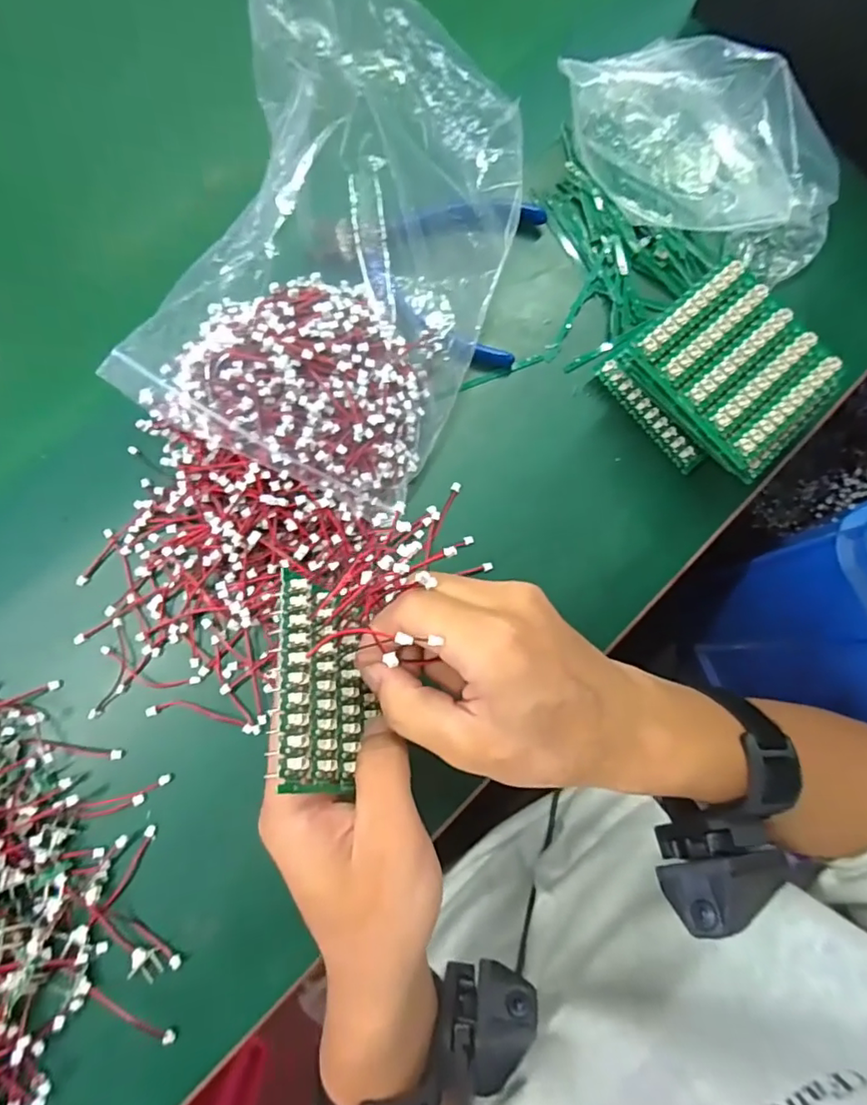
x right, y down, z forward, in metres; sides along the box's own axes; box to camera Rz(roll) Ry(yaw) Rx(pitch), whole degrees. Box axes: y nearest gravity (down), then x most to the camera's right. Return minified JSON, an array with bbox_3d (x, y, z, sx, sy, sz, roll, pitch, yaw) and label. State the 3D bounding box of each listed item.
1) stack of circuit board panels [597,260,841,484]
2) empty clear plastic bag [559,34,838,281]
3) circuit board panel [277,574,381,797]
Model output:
[{"bbox_3d":[0.160,-0.096,0.317,0.083,0.049,0.103,-39,84,-8],"label":"stack of circuit board panels"},{"bbox_3d":[0.159,-0.235,0.332,0.175,0.065,0.076,33,80,4],"label":"empty clear plastic bag"},{"bbox_3d":[-0.041,0.053,0.230,0.006,0.060,0.078,-14,65,22],"label":"circuit board panel"}]

